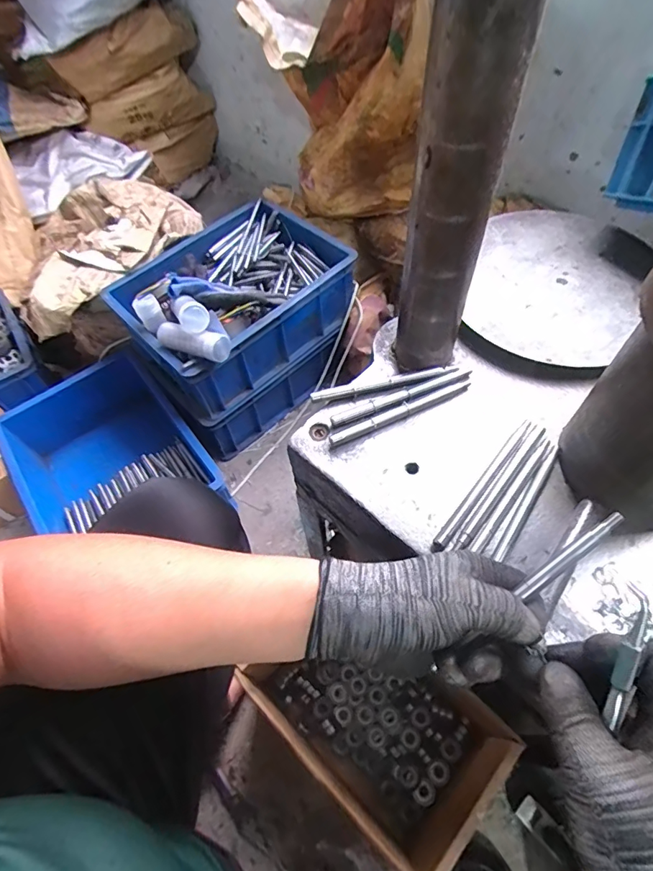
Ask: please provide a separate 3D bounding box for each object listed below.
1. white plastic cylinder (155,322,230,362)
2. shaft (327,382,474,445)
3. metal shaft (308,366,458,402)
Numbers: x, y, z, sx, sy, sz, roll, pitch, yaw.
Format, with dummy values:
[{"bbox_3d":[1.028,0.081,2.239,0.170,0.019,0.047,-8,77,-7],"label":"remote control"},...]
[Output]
[{"bbox_3d":[-0.218,-0.153,0.749,0.128,0.042,0.041,14,60,12],"label":"white plastic cylinder"},{"bbox_3d":[0.079,-0.025,0.482,0.161,0.011,0.011,-23,60,-11],"label":"shaft"},{"bbox_3d":[0.063,-0.056,0.498,0.160,0.009,0.012,-11,59,-4],"label":"metal shaft"}]

